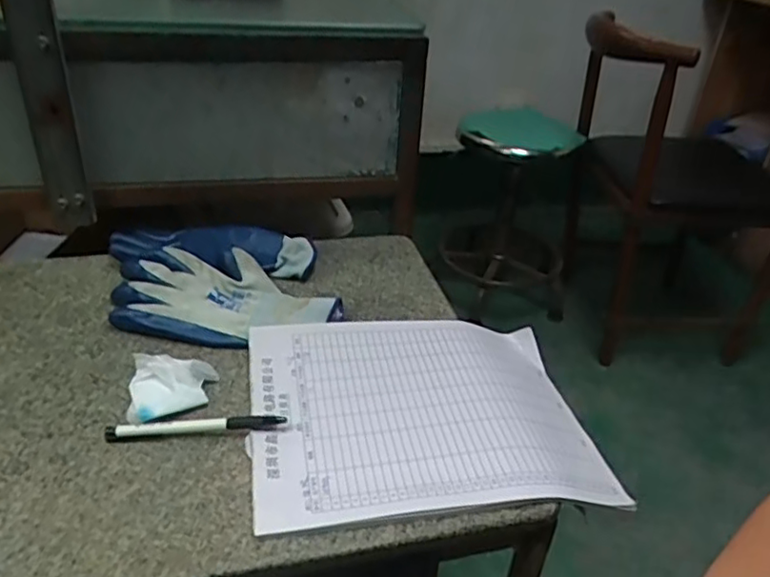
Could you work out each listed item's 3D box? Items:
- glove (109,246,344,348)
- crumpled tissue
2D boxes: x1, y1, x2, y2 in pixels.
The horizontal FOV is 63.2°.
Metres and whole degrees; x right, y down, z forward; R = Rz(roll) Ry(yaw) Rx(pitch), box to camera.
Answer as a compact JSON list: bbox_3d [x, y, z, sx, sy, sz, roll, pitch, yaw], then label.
[{"bbox_3d":[-0.153,0.005,0.606,0.214,0.028,0.112,7,35,6],"label":"glove"},{"bbox_3d":[-0.172,0.081,0.502,0.061,0.027,0.059,-1,36,-6],"label":"crumpled tissue"}]

